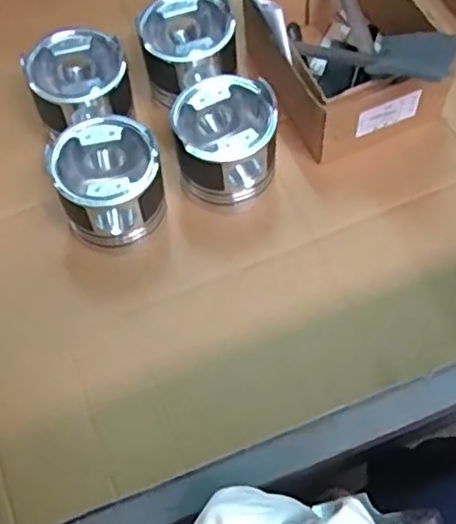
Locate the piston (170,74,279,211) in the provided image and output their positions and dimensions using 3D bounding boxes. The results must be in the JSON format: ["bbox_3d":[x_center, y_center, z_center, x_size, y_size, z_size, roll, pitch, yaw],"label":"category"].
[{"bbox_3d":[-0.001,-0.114,0.642,0.094,0.107,0.099,-1,64,2],"label":"piston"}]

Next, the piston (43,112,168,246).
[{"bbox_3d":[-0.111,-0.070,0.625,0.097,0.110,0.089,-1,64,2],"label":"piston"}]

